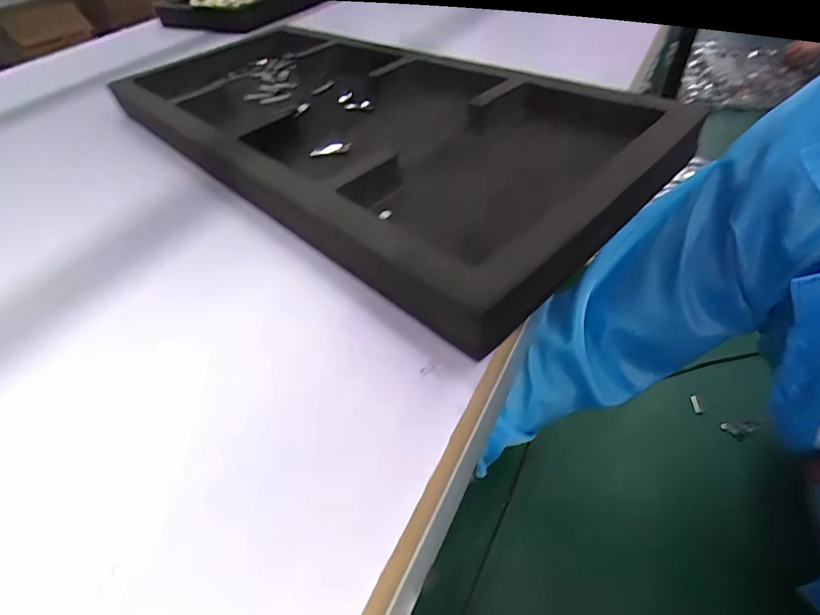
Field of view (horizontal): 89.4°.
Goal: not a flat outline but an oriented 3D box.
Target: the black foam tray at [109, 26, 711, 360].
[{"bbox_3d":[-0.059,-0.153,0.327,0.218,0.042,0.460,-38,53,-26],"label":"black foam tray"}]

